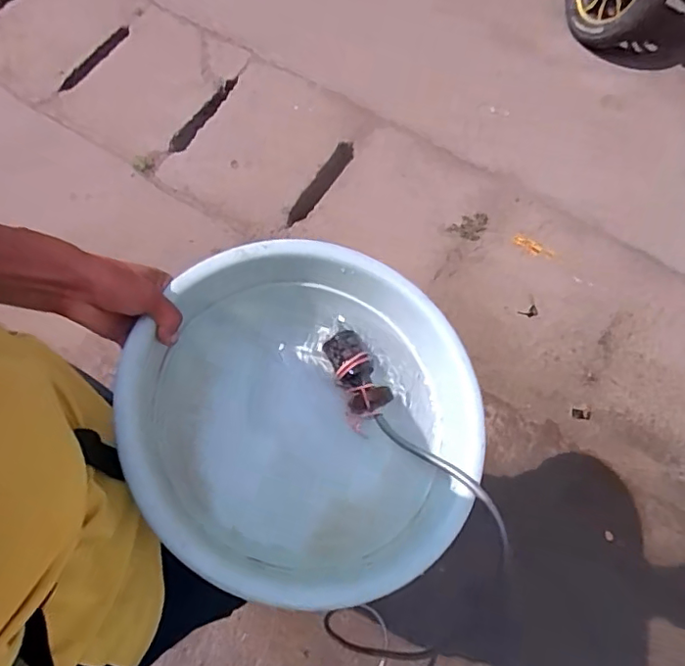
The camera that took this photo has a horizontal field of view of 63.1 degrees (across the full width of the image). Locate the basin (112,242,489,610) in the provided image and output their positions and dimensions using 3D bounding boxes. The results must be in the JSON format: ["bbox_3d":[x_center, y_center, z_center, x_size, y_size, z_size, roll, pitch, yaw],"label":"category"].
[{"bbox_3d":[-0.032,0.097,0.625,0.360,0.161,0.360,8,64,-17],"label":"basin"}]

